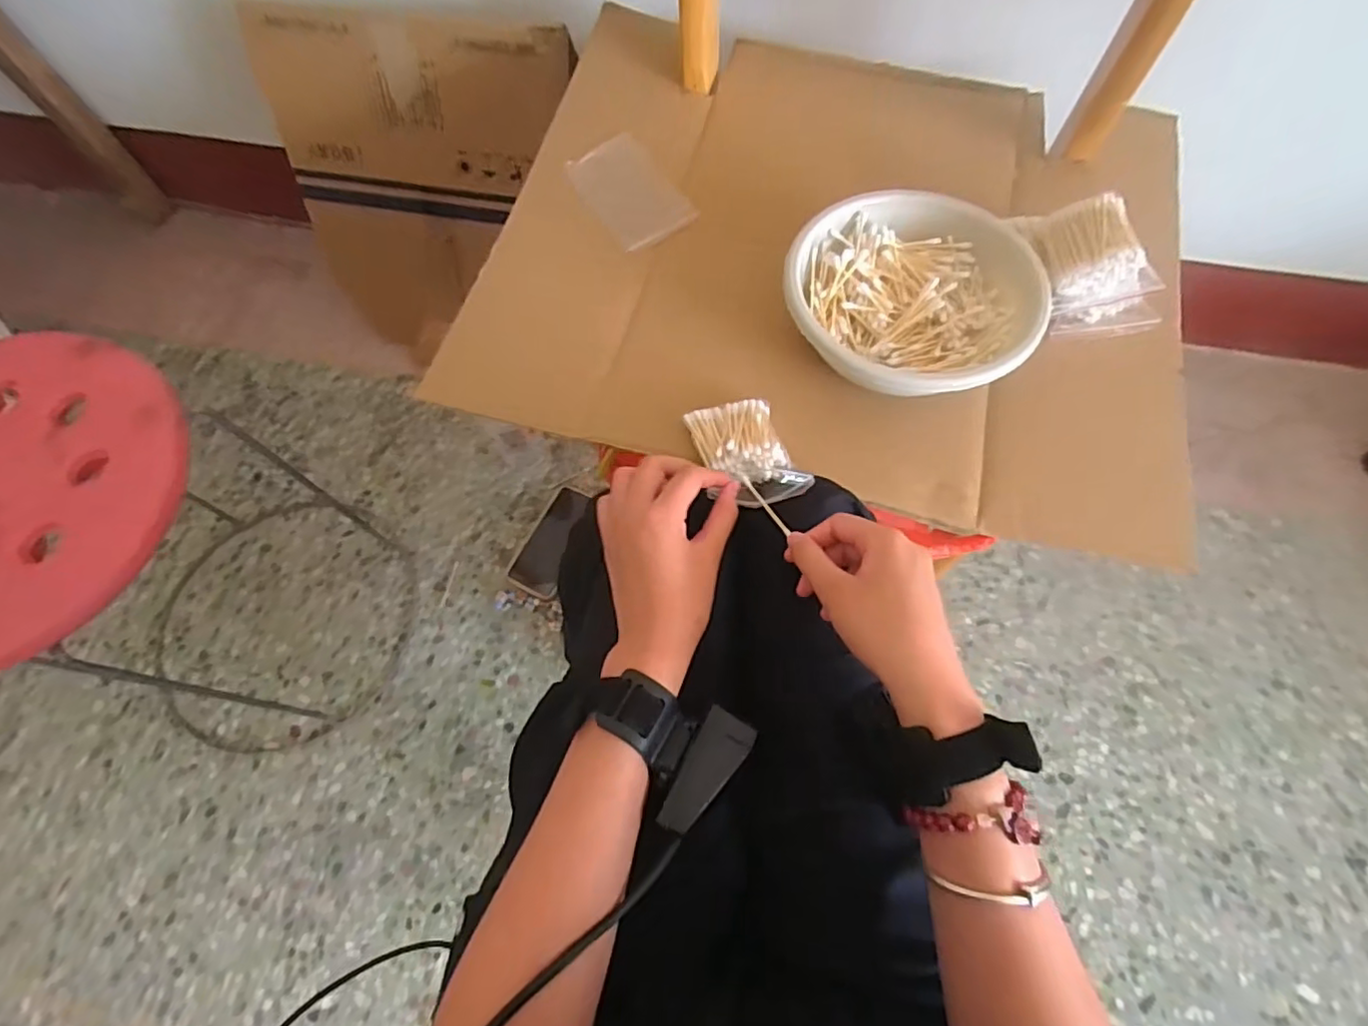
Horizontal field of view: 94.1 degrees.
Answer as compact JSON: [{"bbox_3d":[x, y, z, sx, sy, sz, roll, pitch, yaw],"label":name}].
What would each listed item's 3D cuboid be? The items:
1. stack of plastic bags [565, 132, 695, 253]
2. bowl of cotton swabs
[{"bbox_3d":[-0.054,-0.309,0.609,0.082,0.005,0.130,-32,69,-12],"label":"stack of plastic bags"},{"bbox_3d":[0.180,-0.167,0.518,0.191,0.063,0.181,-1,66,1],"label":"bowl of cotton swabs"}]

